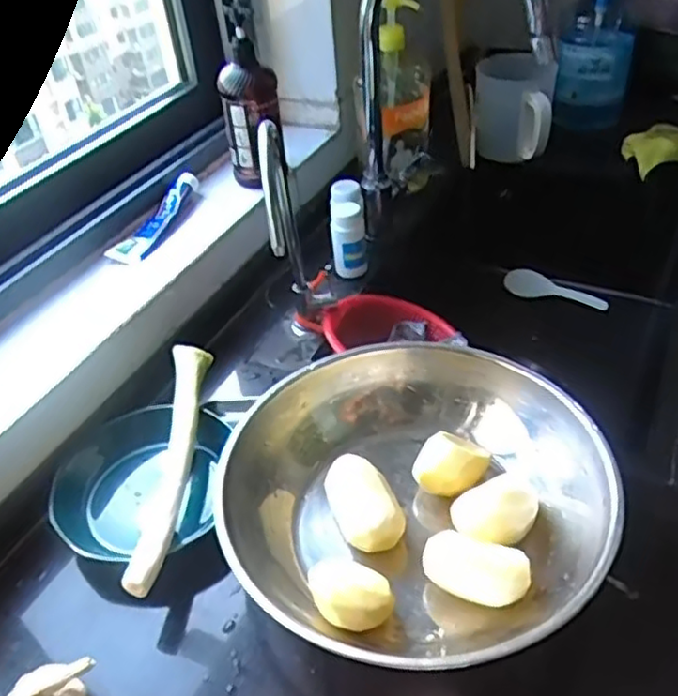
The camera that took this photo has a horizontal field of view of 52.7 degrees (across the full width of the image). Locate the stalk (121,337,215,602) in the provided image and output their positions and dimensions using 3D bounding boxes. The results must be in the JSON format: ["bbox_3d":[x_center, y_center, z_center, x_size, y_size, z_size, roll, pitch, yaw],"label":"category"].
[{"bbox_3d":[-0.147,0.095,0.609,0.033,0.025,0.262,-4,40,2],"label":"stalk"}]

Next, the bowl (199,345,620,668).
[{"bbox_3d":[0.062,0.124,0.567,0.297,0.080,0.295,-4,40,3],"label":"bowl"}]

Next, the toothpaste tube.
[{"bbox_3d":[-0.218,-0.158,0.818,0.041,0.022,0.167,8,42,16],"label":"toothpaste tube"}]

